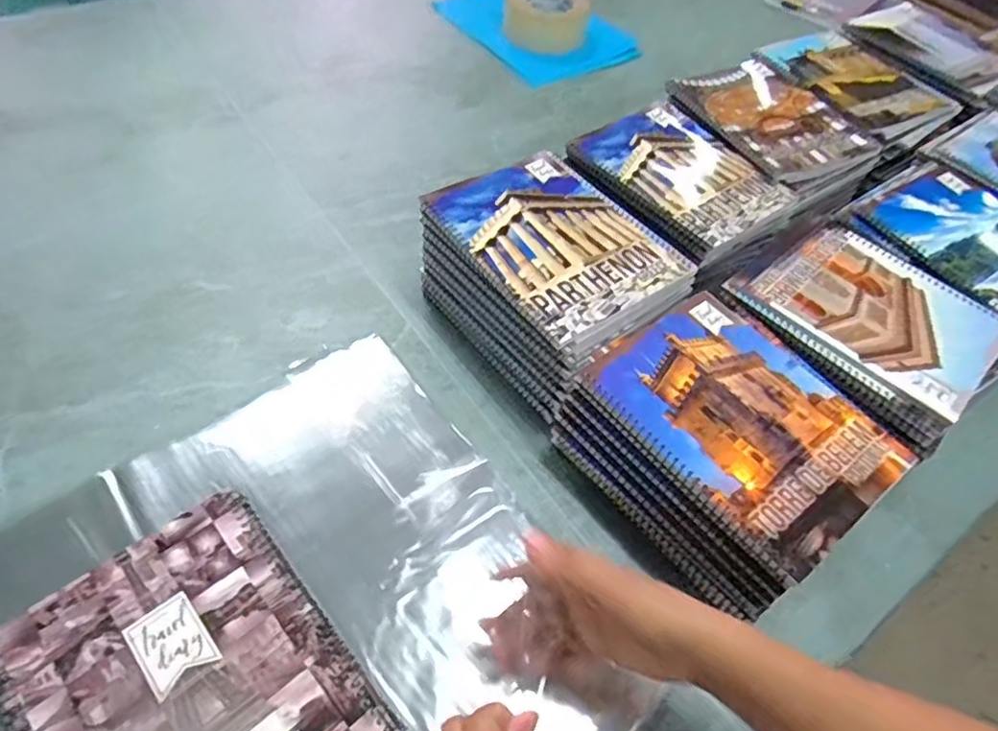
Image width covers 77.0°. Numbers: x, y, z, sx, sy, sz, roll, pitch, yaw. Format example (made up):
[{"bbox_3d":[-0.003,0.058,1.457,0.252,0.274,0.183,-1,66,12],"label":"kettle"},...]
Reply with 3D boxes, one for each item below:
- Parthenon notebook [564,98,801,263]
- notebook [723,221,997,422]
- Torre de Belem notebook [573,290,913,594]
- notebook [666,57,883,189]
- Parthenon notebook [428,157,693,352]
[{"bbox_3d":[0.178,-0.196,0.635,0.156,0.016,0.200,-29,62,-26],"label":"Parthenon notebook"},{"bbox_3d":[0.316,-0.050,0.529,0.189,0.013,0.153,40,58,21],"label":"notebook"},{"bbox_3d":[0.176,0.034,0.448,0.147,0.008,0.190,-33,63,-26],"label":"Torre de Belem notebook"},{"bbox_3d":[0.299,-0.277,0.693,0.163,0.013,0.200,-22,59,-22],"label":"notebook"},{"bbox_3d":[0.048,-0.113,0.542,0.155,0.009,0.197,-27,61,-25],"label":"Parthenon notebook"}]

